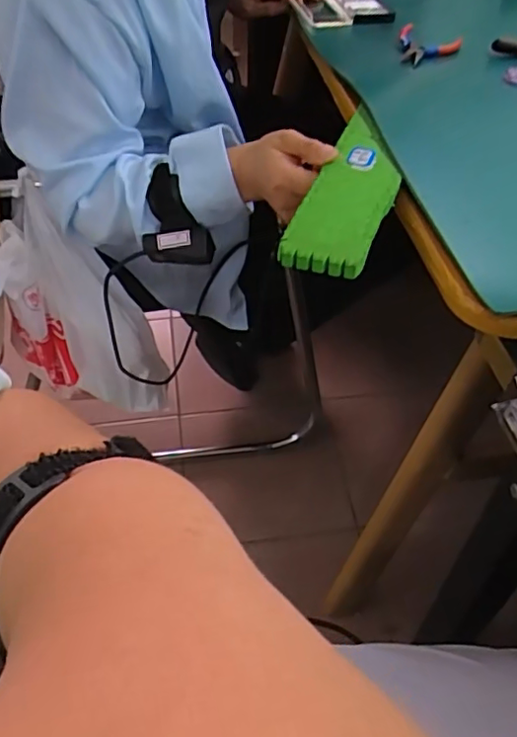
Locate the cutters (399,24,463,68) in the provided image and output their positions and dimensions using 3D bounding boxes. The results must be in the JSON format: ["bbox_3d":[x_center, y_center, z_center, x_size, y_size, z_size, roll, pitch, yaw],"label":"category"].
[{"bbox_3d":[0.192,-0.361,0.664,0.069,0.020,0.110,13,48,10],"label":"cutters"}]

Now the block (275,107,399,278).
[{"bbox_3d":[0.079,-0.148,0.474,0.062,0.017,0.219,16,48,13],"label":"block"}]

